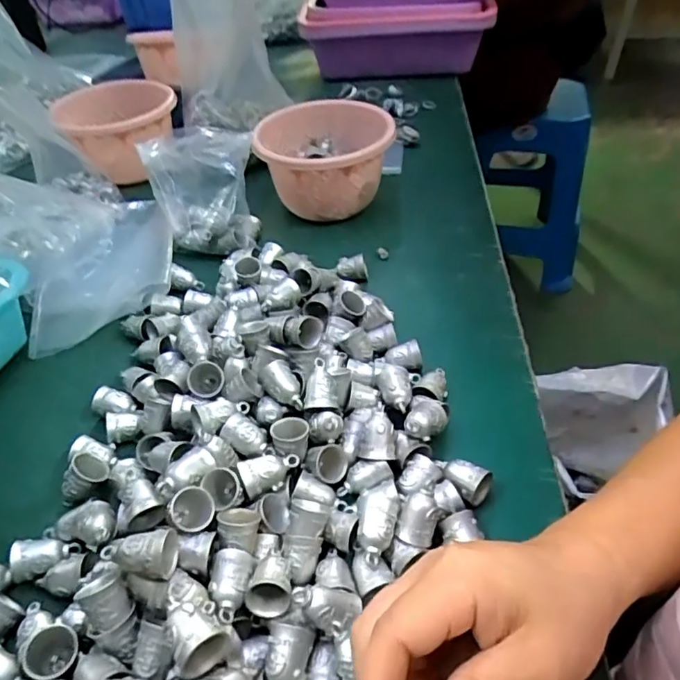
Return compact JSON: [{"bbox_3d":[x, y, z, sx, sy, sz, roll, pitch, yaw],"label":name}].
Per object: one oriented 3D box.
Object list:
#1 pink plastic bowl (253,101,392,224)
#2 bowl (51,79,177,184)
[{"bbox_3d":[-0.018,-0.197,0.595,0.139,0.084,0.148,-2,45,2],"label":"pink plastic bowl"},{"bbox_3d":[-0.278,-0.274,0.712,0.136,0.071,0.135,-11,45,-6],"label":"bowl"}]

